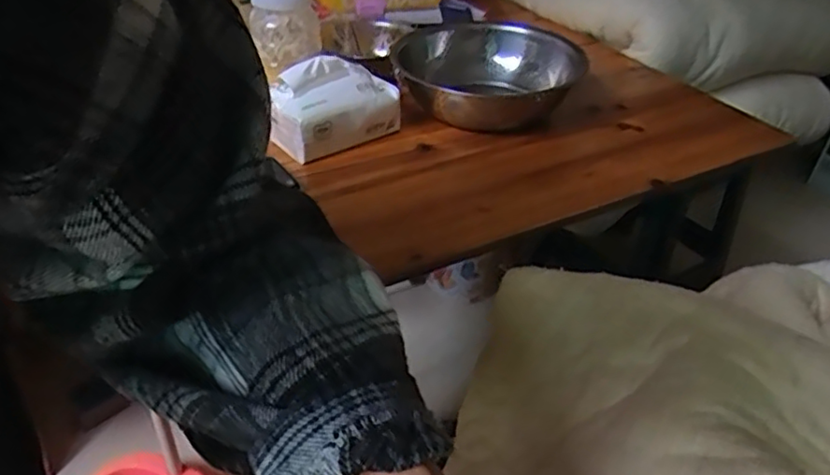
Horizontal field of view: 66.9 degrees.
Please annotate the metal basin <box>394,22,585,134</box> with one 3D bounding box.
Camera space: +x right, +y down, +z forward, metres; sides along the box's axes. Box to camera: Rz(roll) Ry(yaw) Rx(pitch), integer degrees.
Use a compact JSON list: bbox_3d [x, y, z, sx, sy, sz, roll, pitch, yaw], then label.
[{"bbox_3d":[0.100,-0.218,0.862,0.247,0.076,0.233,3,37,-2],"label":"metal basin"}]

